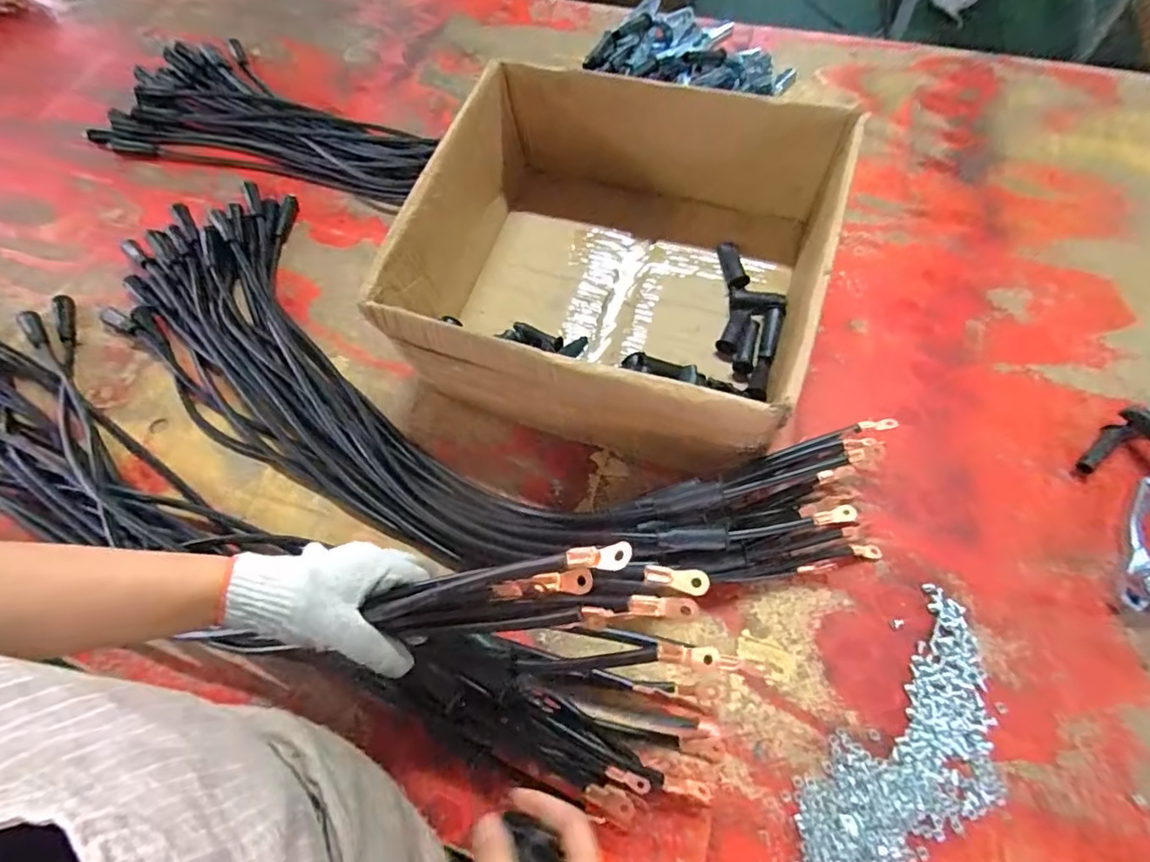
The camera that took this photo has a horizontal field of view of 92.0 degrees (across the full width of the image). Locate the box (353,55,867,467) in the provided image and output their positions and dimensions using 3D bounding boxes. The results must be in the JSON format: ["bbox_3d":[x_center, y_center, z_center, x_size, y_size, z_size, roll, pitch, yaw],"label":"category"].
[{"bbox_3d":[0.043,-0.185,0.605,0.387,0.196,0.370,16,64,12],"label":"box"}]

